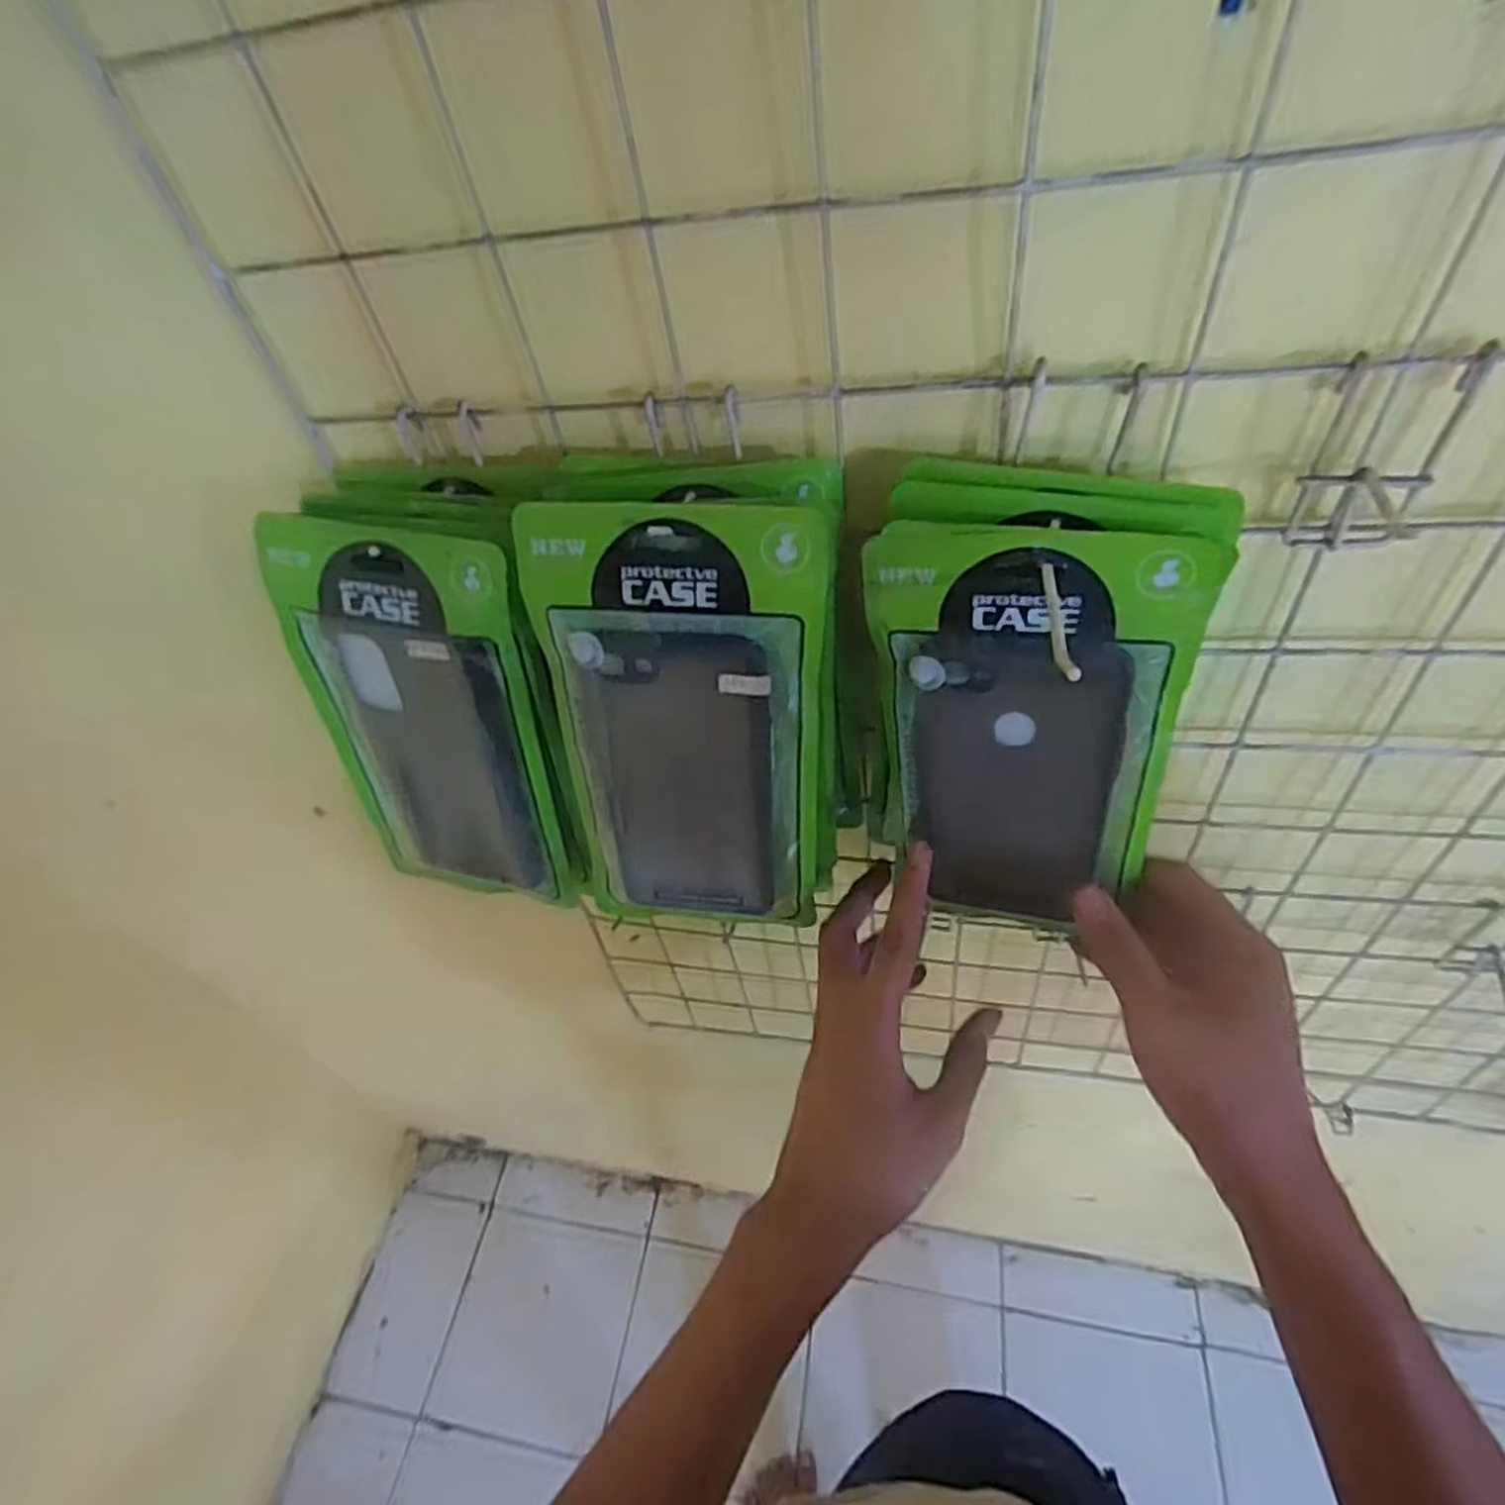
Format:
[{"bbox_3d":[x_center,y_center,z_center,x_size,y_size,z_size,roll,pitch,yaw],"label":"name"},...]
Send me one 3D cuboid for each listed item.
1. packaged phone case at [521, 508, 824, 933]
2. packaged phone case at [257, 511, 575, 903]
[{"bbox_3d":[-0.028,-0.001,0.328,0.112,0.203,0.016,3,37,6],"label":"packaged phone case"},{"bbox_3d":[-0.147,-0.007,0.359,0.104,0.195,0.016,9,40,10],"label":"packaged phone case"}]

